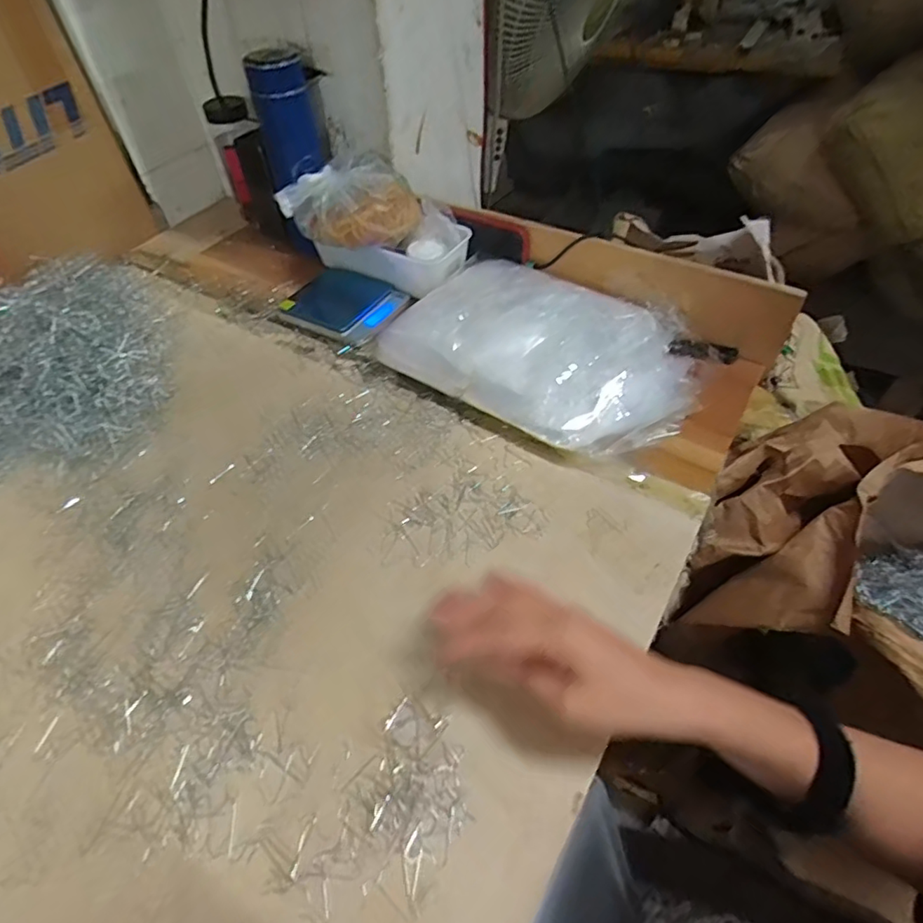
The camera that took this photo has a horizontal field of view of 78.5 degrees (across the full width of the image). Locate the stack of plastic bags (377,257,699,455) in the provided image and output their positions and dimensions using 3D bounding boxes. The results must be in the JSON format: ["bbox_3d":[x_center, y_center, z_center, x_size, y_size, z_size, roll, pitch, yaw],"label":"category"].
[{"bbox_3d":[0.087,-0.122,0.589,0.300,0.066,0.205,29,58,24],"label":"stack of plastic bags"}]

